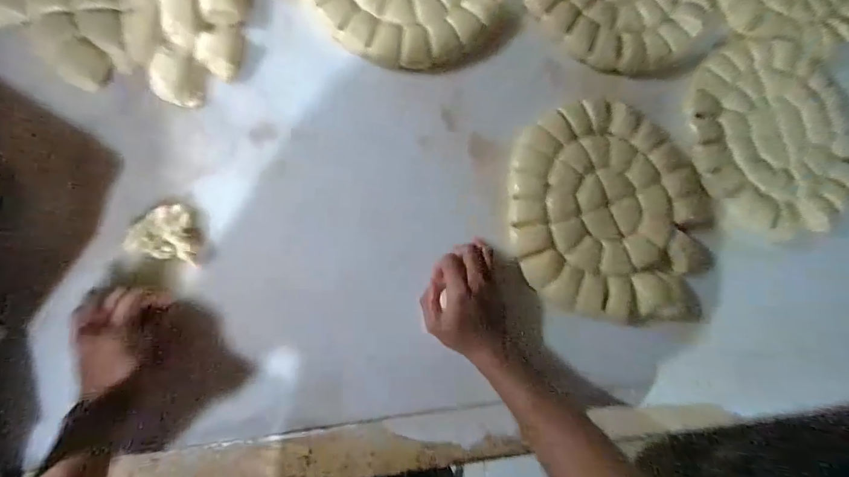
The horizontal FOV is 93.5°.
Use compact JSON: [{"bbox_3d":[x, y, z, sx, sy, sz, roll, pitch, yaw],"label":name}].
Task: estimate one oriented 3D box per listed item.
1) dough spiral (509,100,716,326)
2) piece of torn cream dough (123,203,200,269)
[{"bbox_3d":[0.250,-0.042,0.525,0.272,0.022,0.281,9,82,-6],"label":"dough spiral"},{"bbox_3d":[-0.299,-0.007,0.463,0.067,0.023,0.063,11,82,-5],"label":"piece of torn cream dough"}]

